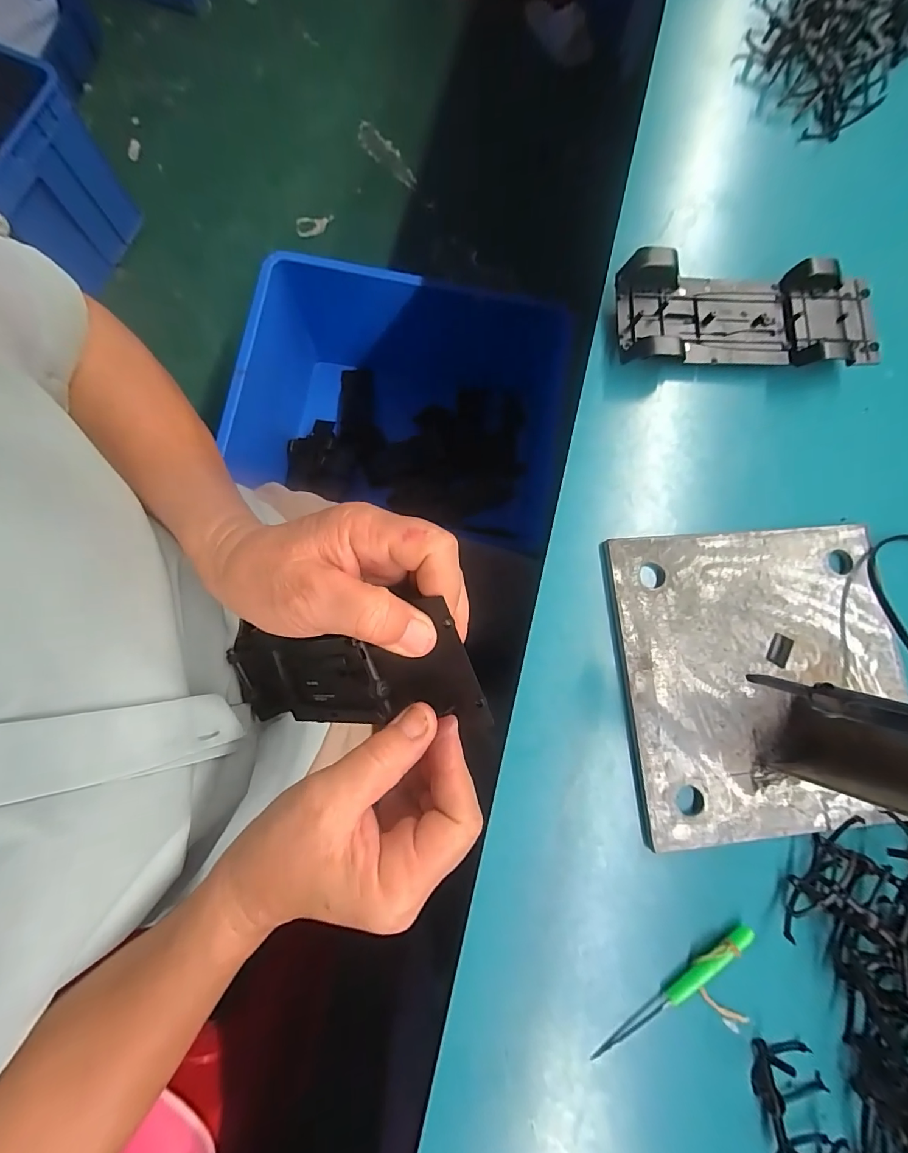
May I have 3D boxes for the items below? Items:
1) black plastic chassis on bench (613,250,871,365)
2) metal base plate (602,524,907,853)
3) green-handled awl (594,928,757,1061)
[{"bbox_3d":[0.217,-0.190,0.327,0.194,0.040,0.076,-2,80,-2],"label":"black plastic chassis on bench"},{"bbox_3d":[0.204,0.064,0.291,0.187,0.010,0.192,-5,80,-2],"label":"metal base plate"},{"bbox_3d":[0.129,0.242,0.256,0.114,0.005,0.012,-36,83,-7],"label":"green-handled awl"}]

